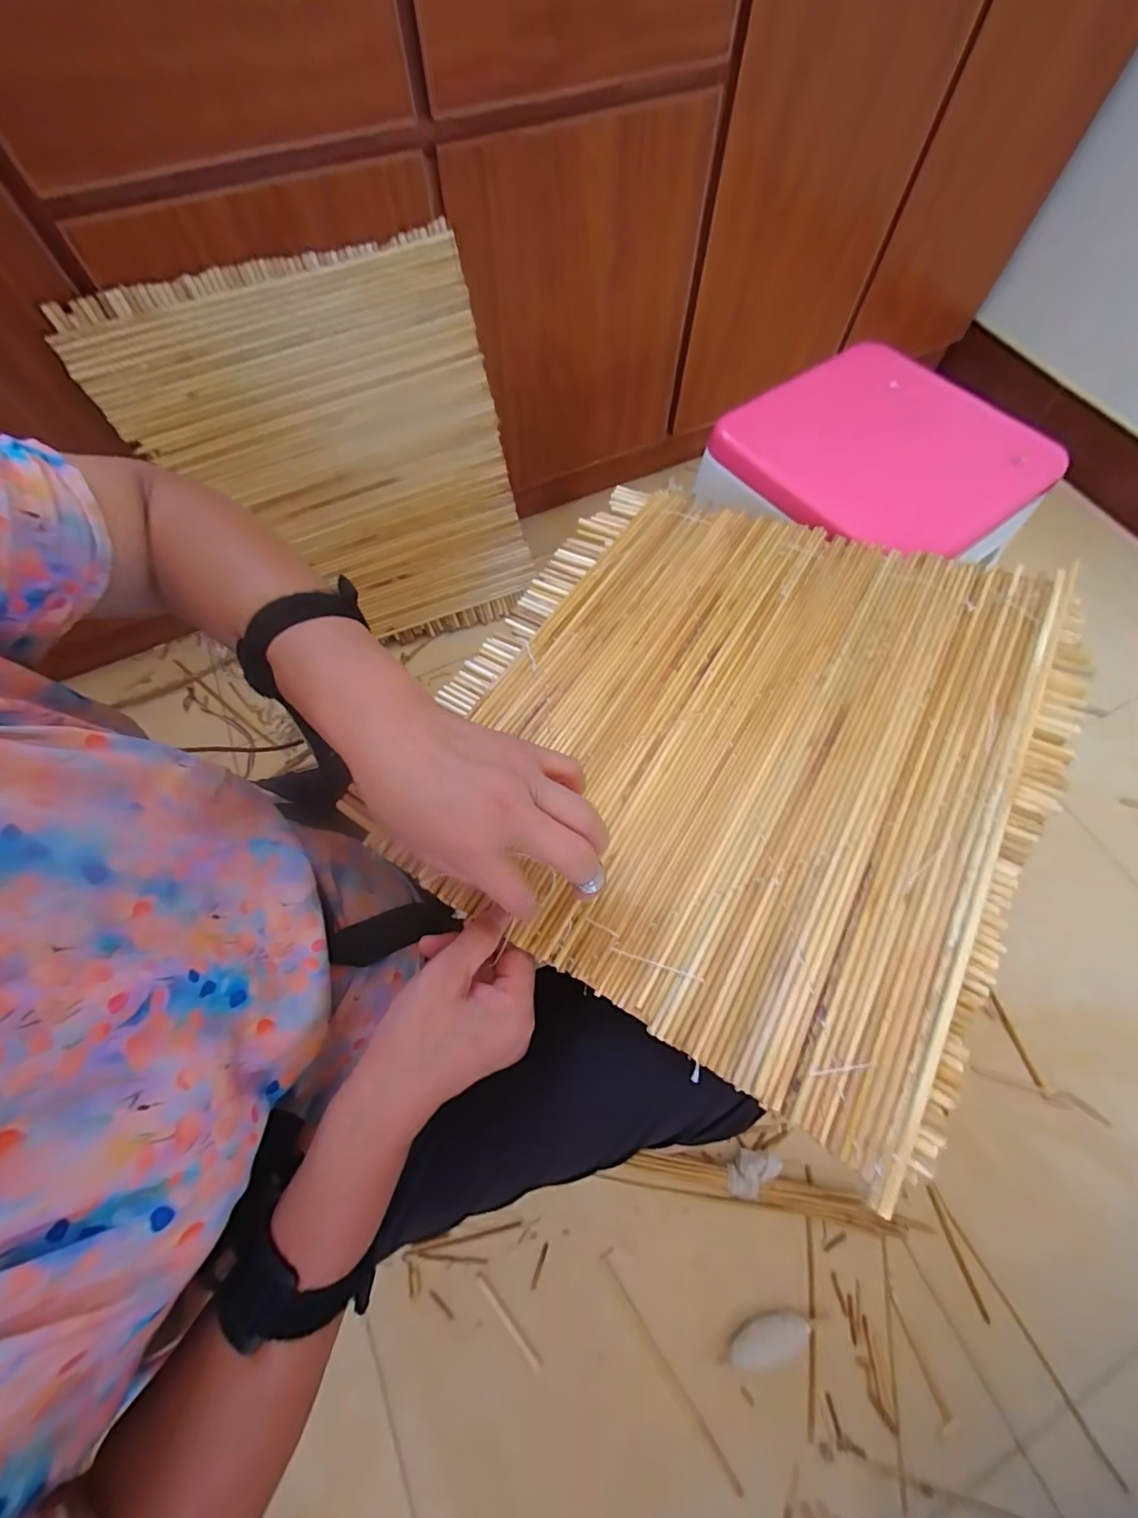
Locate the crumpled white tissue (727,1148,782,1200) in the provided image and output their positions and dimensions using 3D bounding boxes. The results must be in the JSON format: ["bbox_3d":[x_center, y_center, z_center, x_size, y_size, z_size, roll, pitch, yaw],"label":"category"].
[{"bbox_3d":[0.222,0.501,0.632,0.068,0.022,0.042,-38,71,-14],"label":"crumpled white tissue"}]

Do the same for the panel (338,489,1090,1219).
[{"bbox_3d":[0.116,-0.036,0.379,0.385,0.061,0.426,29,70,15],"label":"panel"}]

